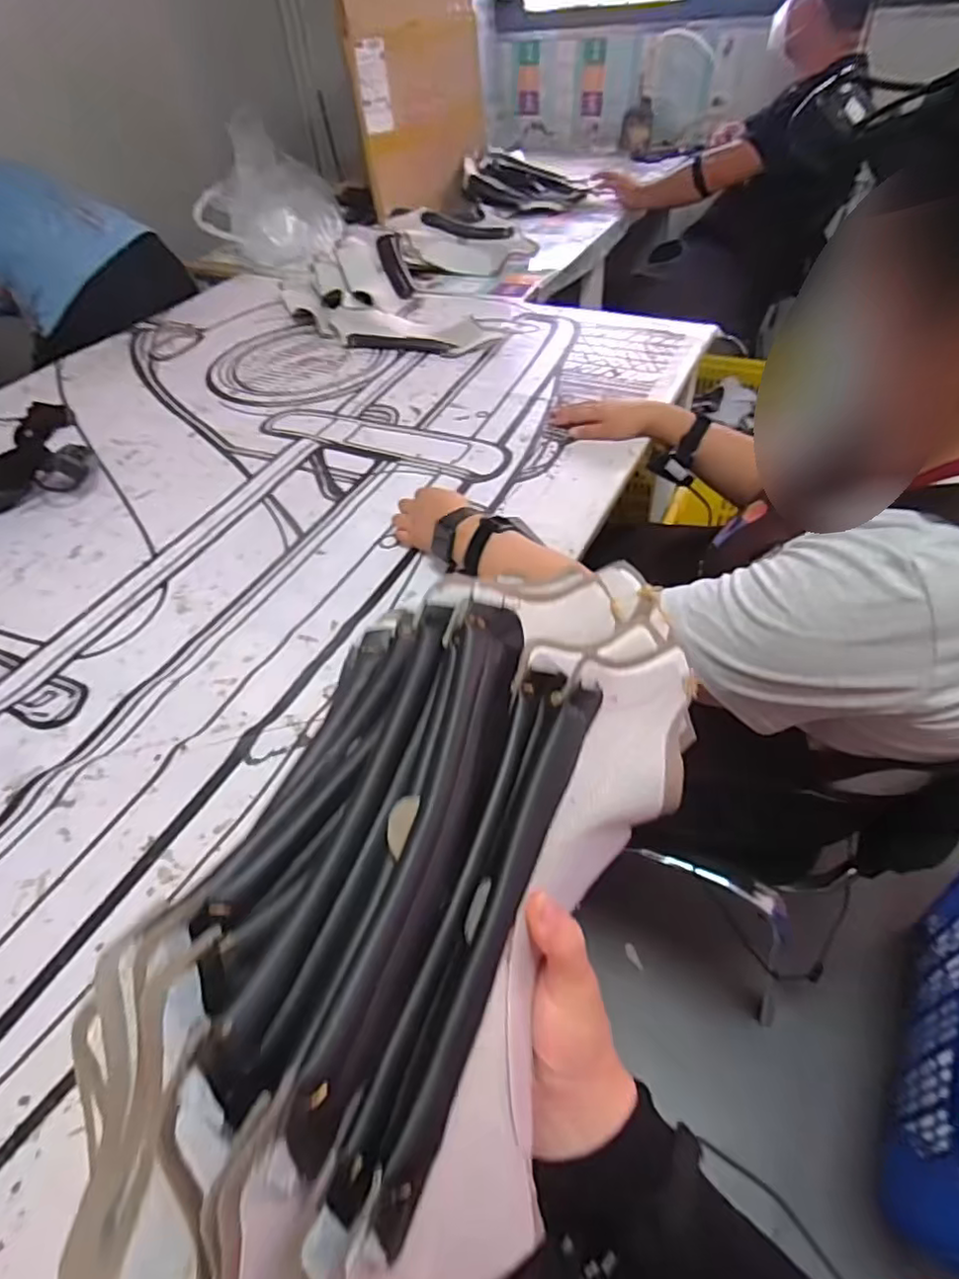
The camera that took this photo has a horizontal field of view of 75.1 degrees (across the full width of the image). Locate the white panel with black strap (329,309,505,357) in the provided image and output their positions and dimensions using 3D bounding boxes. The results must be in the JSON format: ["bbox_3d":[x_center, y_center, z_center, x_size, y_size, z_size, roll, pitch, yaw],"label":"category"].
[{"bbox_3d":[-0.139,-0.592,1.201,0.348,0.024,0.105,12,48,15],"label":"white panel with black strap"}]

